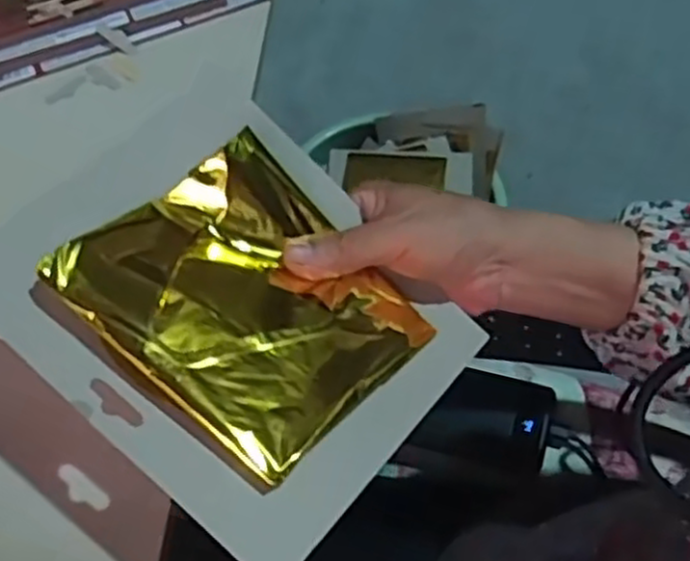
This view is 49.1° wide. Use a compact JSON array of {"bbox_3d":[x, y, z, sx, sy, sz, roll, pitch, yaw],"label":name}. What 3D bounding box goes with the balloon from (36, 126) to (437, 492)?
[{"bbox_3d":[-0.043,0.008,0.335,0.131,0.027,0.122,44,52,10],"label":"balloon"}]

